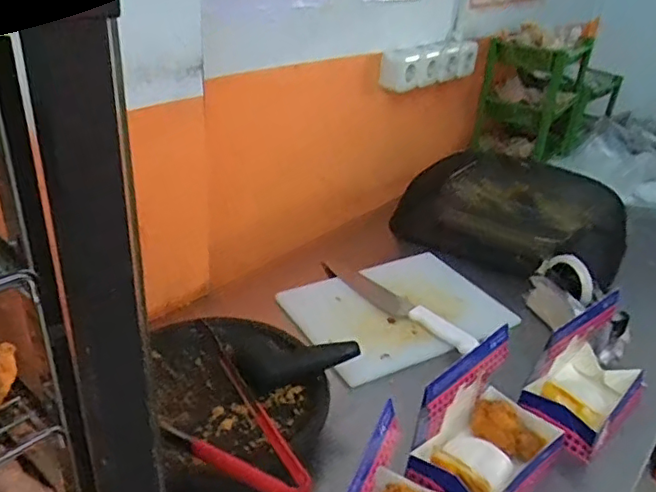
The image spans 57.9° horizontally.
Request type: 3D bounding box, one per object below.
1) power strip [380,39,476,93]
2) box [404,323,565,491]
[{"bbox_3d":[0.230,-0.399,1.305,0.306,0.080,0.059,-23,40,-39],"label":"power strip"},{"bbox_3d":[0.195,0.212,0.712,0.120,0.132,0.197,28,37,35],"label":"box"}]

